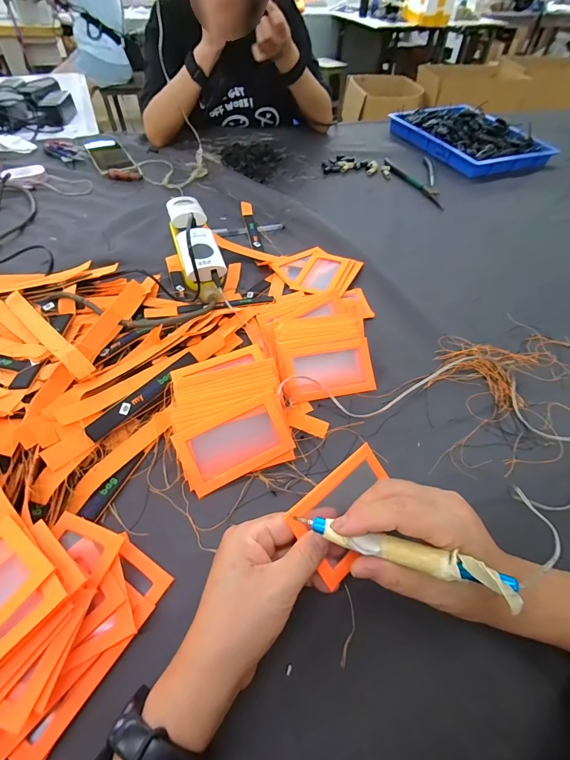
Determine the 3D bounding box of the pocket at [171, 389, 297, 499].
[{"bbox_3d":[-0.048,0.061,0.336,0.105,0.006,0.063,-25,87,-13],"label":"pocket"}]

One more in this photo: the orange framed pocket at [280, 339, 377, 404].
[{"bbox_3d":[0.054,-0.012,0.408,0.106,0.010,0.064,-9,80,-12],"label":"orange framed pocket"}]

